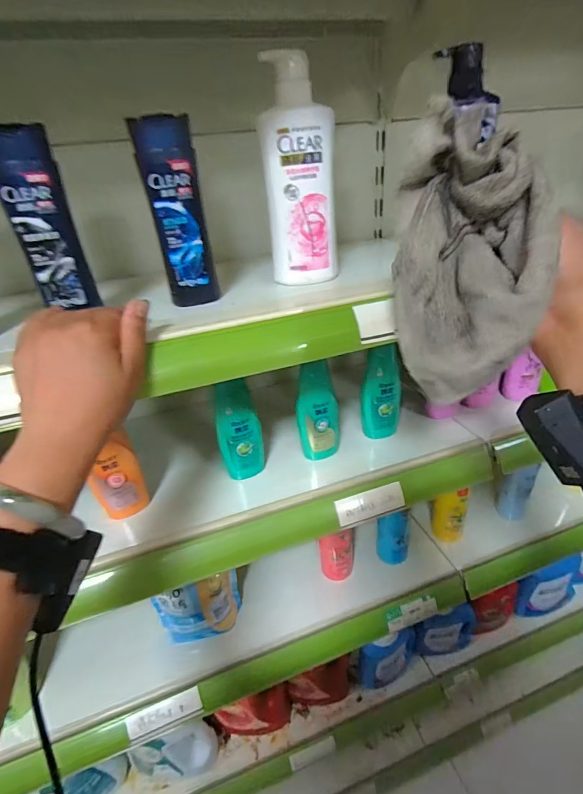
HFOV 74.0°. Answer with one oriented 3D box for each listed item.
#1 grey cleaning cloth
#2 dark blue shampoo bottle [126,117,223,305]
[{"bbox_3d":[0.123,-0.096,0.274,0.092,0.190,0.056,3,-2,13],"label":"grey cleaning cloth"},{"bbox_3d":[-0.113,-0.176,0.397,0.053,0.183,0.033,-11,32,-10],"label":"dark blue shampoo bottle"}]

